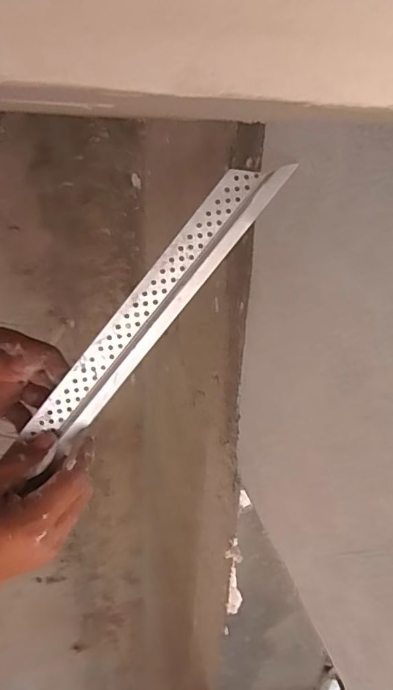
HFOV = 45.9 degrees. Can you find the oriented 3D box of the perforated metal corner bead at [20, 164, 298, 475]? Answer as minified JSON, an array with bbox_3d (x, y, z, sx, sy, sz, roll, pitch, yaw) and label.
[{"bbox_3d":[-0.035,-0.026,0.355,0.030,0.274,0.022,36,8,-31],"label":"perforated metal corner bead"}]

